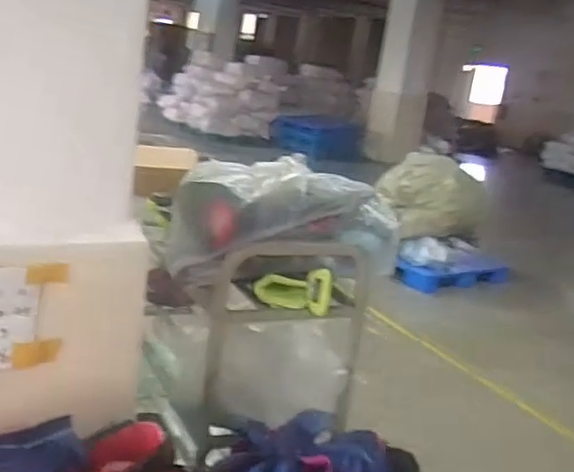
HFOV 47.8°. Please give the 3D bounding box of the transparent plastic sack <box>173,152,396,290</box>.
[{"bbox_3d":[0.012,-0.022,1.164,0.383,0.199,0.178,-4,18,-39],"label":"transparent plastic sack"}]

